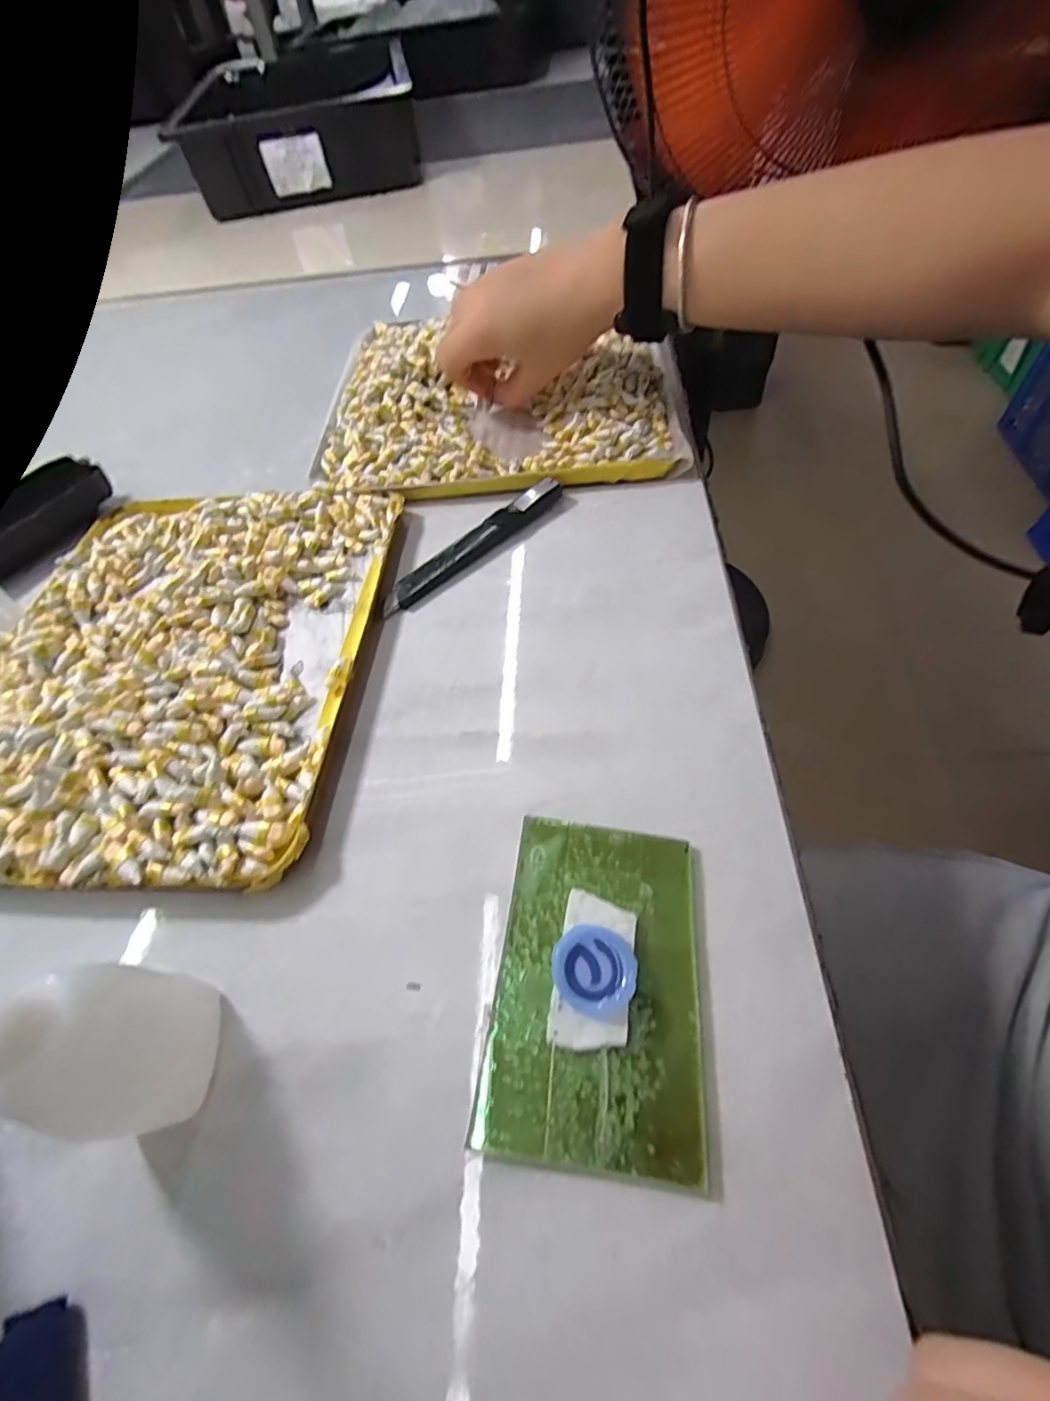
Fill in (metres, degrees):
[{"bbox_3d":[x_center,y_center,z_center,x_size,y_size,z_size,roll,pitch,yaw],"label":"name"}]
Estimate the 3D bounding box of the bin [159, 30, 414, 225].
[{"bbox_3d":[-0.324,-0.872,0.837,0.296,0.080,0.494,-12,55,-1],"label":"bin"}]

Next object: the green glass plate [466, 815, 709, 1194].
[{"bbox_3d":[0.025,0.092,0.190,0.066,0.005,0.103,4,56,10],"label":"green glass plate"}]

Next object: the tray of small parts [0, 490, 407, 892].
[{"bbox_3d":[-0.178,-0.029,0.284,0.190,0.018,0.237,0,56,7],"label":"tray of small parts"}]

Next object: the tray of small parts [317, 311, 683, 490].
[{"bbox_3d":[-0.020,-0.223,0.401,0.236,0.025,0.211,-1,57,3],"label":"tray of small parts"}]

